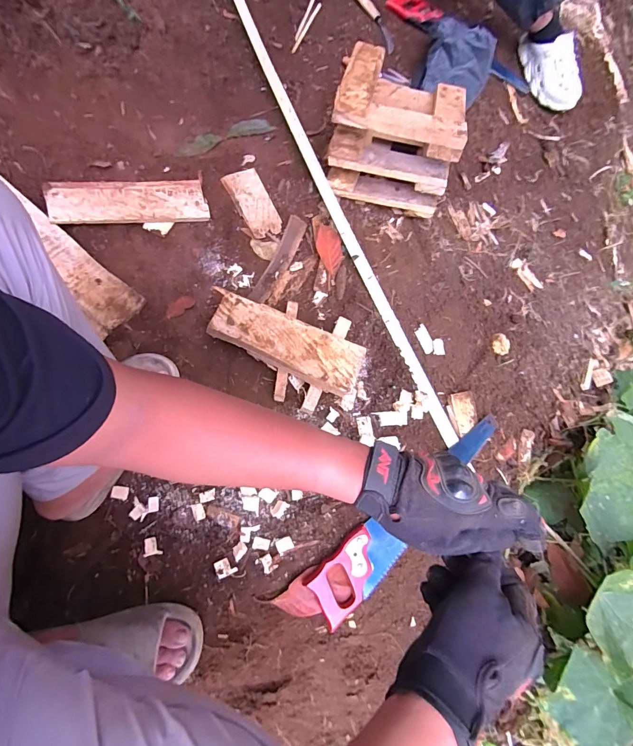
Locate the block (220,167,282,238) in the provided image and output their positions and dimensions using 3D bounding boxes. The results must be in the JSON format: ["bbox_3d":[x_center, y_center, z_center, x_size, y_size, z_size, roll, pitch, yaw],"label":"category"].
[{"bbox_3d":[-0.135,-0.364,0.801,0.074,0.013,0.171,-26,73,-7],"label":"block"}]

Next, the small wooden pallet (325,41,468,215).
[{"bbox_3d":[0.171,-0.507,0.771,0.243,0.188,0.242,15,72,6],"label":"small wooden pallet"}]

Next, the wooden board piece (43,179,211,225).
[{"bbox_3d":[-0.366,-0.337,0.740,0.281,0.019,0.086,-9,94,-14],"label":"wooden board piece"}]

